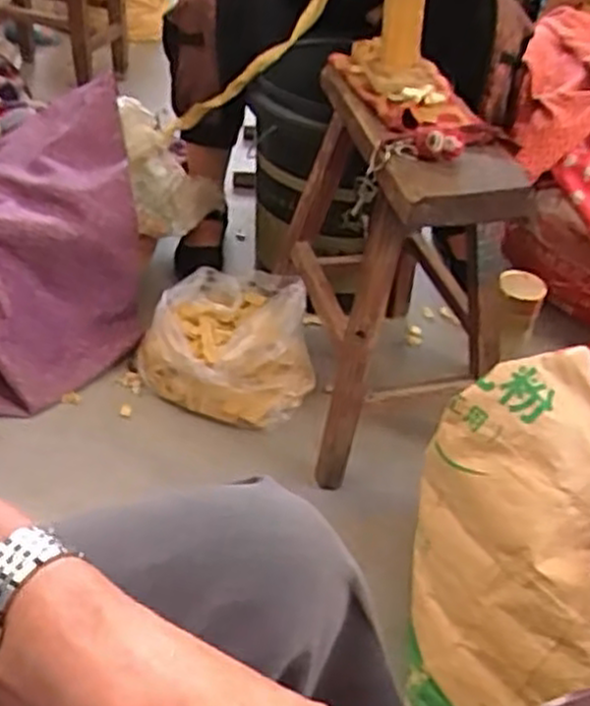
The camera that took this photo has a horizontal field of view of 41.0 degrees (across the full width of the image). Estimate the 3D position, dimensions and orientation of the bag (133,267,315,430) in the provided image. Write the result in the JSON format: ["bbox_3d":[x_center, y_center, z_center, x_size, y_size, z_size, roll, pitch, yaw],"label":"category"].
[{"bbox_3d":[-0.088,-0.027,1.169,0.247,0.127,0.231,23,42,21],"label":"bag"}]

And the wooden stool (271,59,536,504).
[{"bbox_3d":[0.126,-0.114,1.055,0.247,0.412,0.371,1,40,-6],"label":"wooden stool"}]

